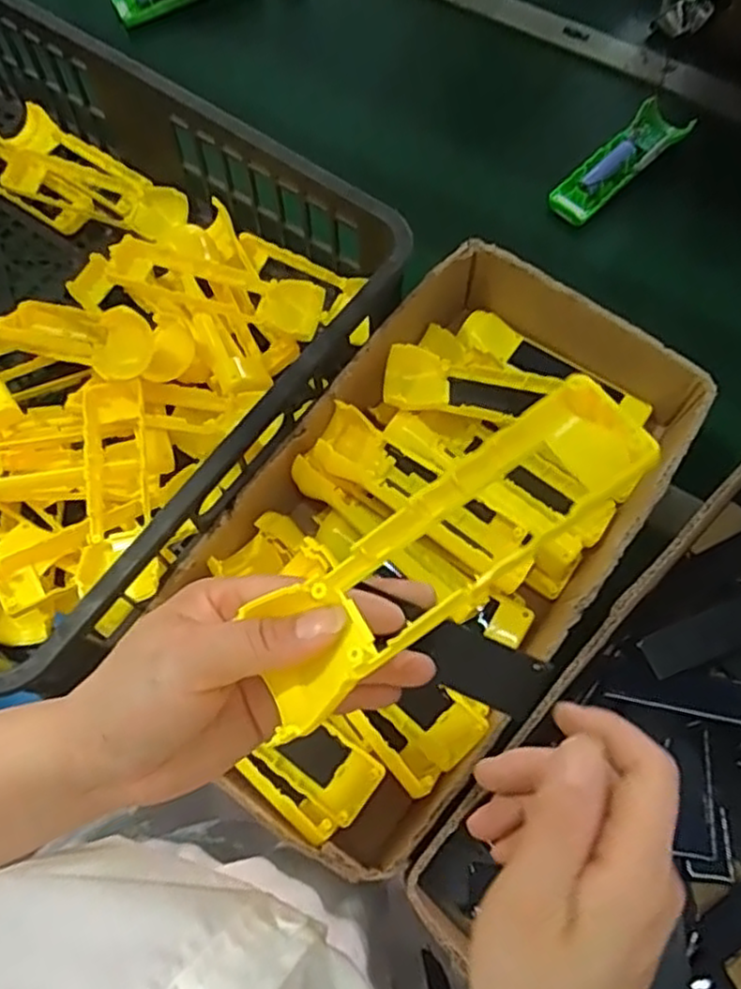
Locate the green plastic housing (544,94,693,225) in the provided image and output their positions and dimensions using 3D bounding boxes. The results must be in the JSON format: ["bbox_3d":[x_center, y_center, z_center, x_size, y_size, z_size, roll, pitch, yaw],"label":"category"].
[{"bbox_3d":[0.247,-0.331,0.704,0.051,0.024,0.172,41,75,14],"label":"green plastic housing"}]

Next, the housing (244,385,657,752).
[{"bbox_3d":[0.022,0.019,0.257,0.161,0.028,0.053,-39,71,5],"label":"housing"}]

